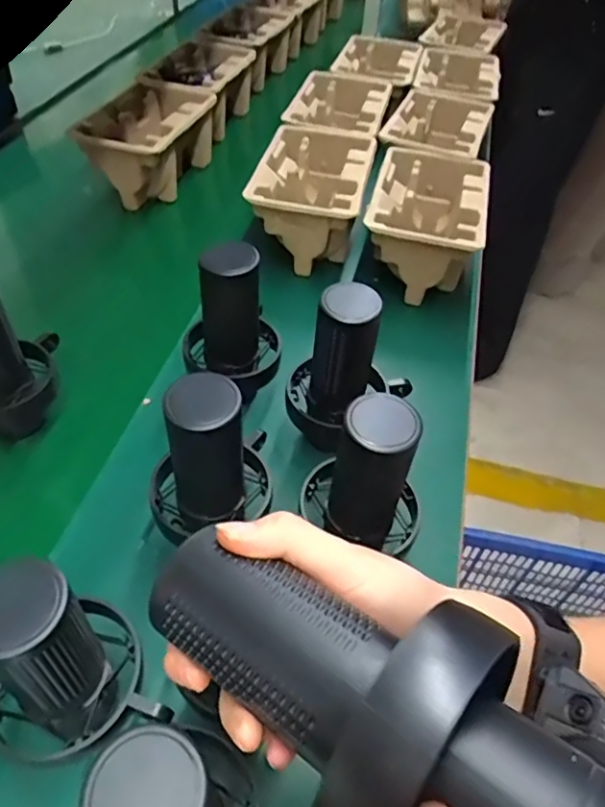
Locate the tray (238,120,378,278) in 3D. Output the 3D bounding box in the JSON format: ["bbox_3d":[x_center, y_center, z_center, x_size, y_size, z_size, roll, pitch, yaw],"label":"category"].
[{"bbox_3d":[0.015,-0.292,0.815,0.149,0.109,0.225,12,48,5],"label":"tray"}]

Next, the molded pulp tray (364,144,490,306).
[{"bbox_3d":[0.164,-0.243,0.788,0.140,0.112,0.225,12,48,6],"label":"molded pulp tray"}]

